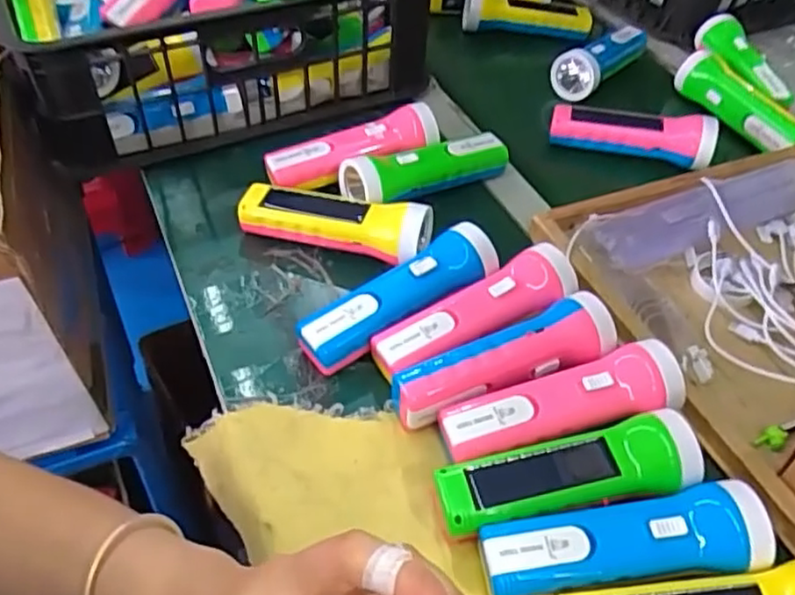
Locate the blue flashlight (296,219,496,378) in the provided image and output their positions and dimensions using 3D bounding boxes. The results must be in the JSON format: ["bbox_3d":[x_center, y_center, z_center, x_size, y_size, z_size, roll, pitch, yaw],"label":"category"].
[{"bbox_3d":[0.005,0.002,0.522,0.168,0.048,0.048,-27,55,-24],"label":"blue flashlight"}]

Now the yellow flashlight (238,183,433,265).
[{"bbox_3d":[-0.054,-0.065,0.575,0.159,0.052,0.046,16,50,12],"label":"yellow flashlight"}]

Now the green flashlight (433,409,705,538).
[{"bbox_3d":[0.107,0.113,0.432,0.166,0.039,0.053,-7,49,-9],"label":"green flashlight"}]

